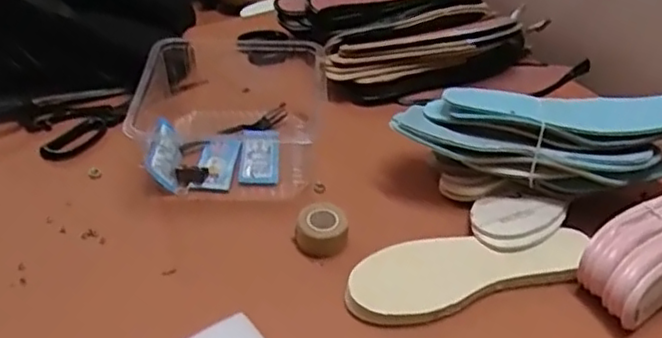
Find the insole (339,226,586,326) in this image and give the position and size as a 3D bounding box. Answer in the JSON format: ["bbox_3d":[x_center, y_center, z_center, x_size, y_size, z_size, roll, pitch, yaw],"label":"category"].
[{"bbox_3d":[0.127,0.089,0.602,0.232,0.024,0.075,-8,40,-15],"label":"insole"}]

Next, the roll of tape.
[{"bbox_3d":[-0.008,0.059,0.639,0.049,0.029,0.051,3,38,-2],"label":"roll of tape"}]

